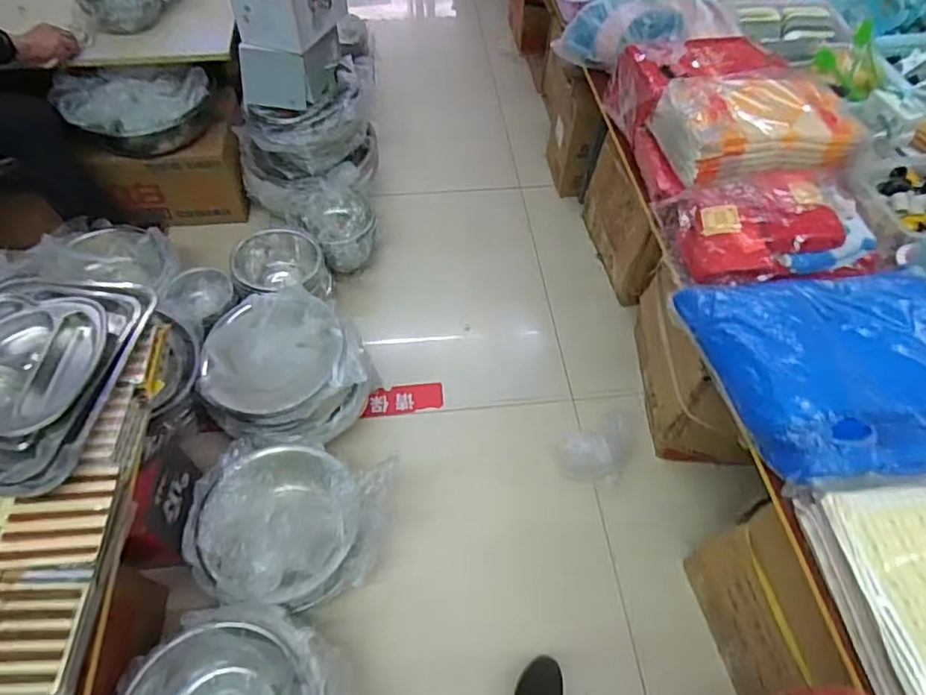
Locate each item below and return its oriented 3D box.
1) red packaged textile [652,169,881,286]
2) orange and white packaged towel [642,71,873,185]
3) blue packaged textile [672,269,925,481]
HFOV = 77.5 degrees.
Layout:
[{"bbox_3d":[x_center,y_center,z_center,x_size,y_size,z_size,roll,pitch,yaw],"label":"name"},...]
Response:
[{"bbox_3d":[0.553,-0.215,1.024,0.356,0.108,0.218,-9,56,-7],"label":"red packaged textile"},{"bbox_3d":[0.556,-0.428,1.102,0.333,0.100,0.231,-12,57,-10],"label":"orange and white packaged towel"},{"bbox_3d":[0.591,0.026,0.882,0.399,0.088,0.350,-5,56,-4],"label":"blue packaged textile"}]

